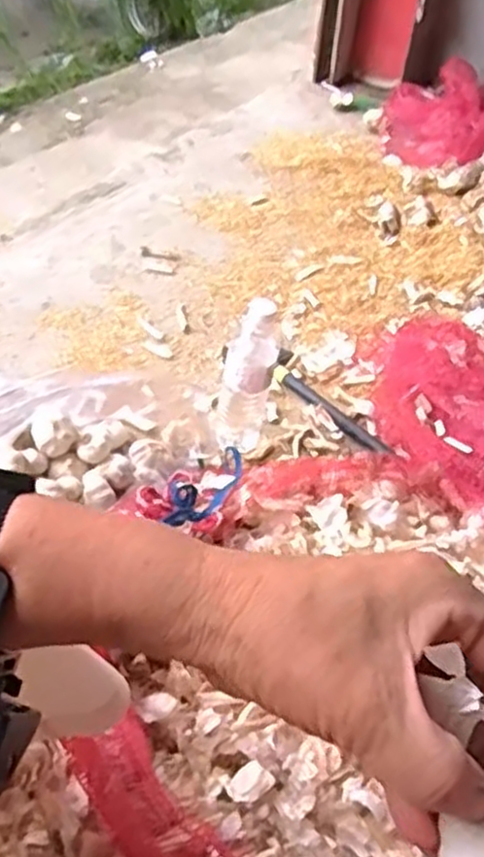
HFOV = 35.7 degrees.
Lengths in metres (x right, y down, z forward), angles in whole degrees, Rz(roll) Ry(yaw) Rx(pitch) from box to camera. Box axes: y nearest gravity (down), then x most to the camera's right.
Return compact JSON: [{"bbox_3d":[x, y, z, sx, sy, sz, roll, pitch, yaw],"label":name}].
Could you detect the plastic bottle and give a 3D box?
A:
[{"bbox_3d":[0.006,-0.063,0.954,0.067,0.225,0.073,7,47,1],"label":"plastic bottle"}]

